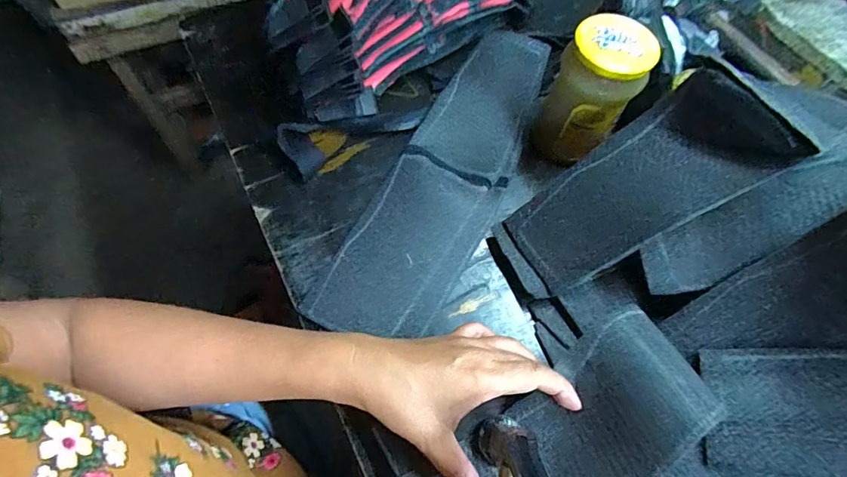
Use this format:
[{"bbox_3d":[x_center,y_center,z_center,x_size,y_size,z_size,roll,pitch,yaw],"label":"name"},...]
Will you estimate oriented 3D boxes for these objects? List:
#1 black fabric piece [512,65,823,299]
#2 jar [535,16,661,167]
[{"bbox_3d":[0.162,-0.036,0.341,0.014,0.199,0.084,7,54,-47],"label":"black fabric piece"},{"bbox_3d":[0.162,-0.140,0.415,0.070,0.115,0.074,1,64,-3],"label":"jar"}]

